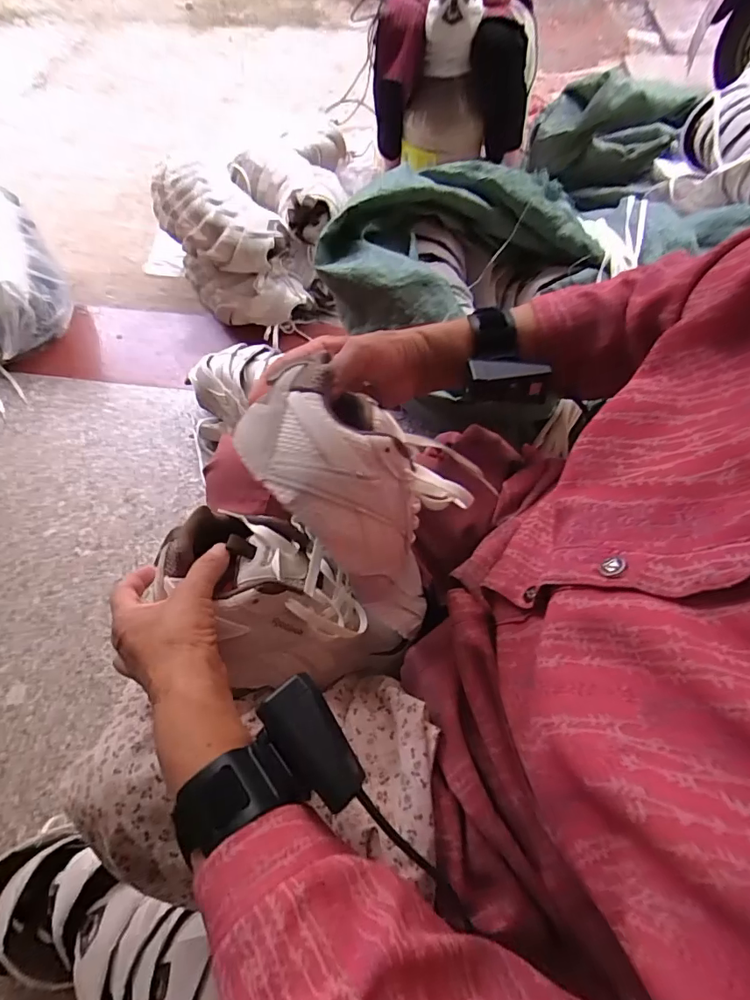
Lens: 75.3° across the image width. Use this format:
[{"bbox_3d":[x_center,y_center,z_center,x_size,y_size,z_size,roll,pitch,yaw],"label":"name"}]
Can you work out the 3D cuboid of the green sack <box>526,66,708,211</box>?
[{"bbox_3d":[0.675,-1.025,1.367,0.432,0.197,0.355,13,65,8],"label":"green sack"}]

